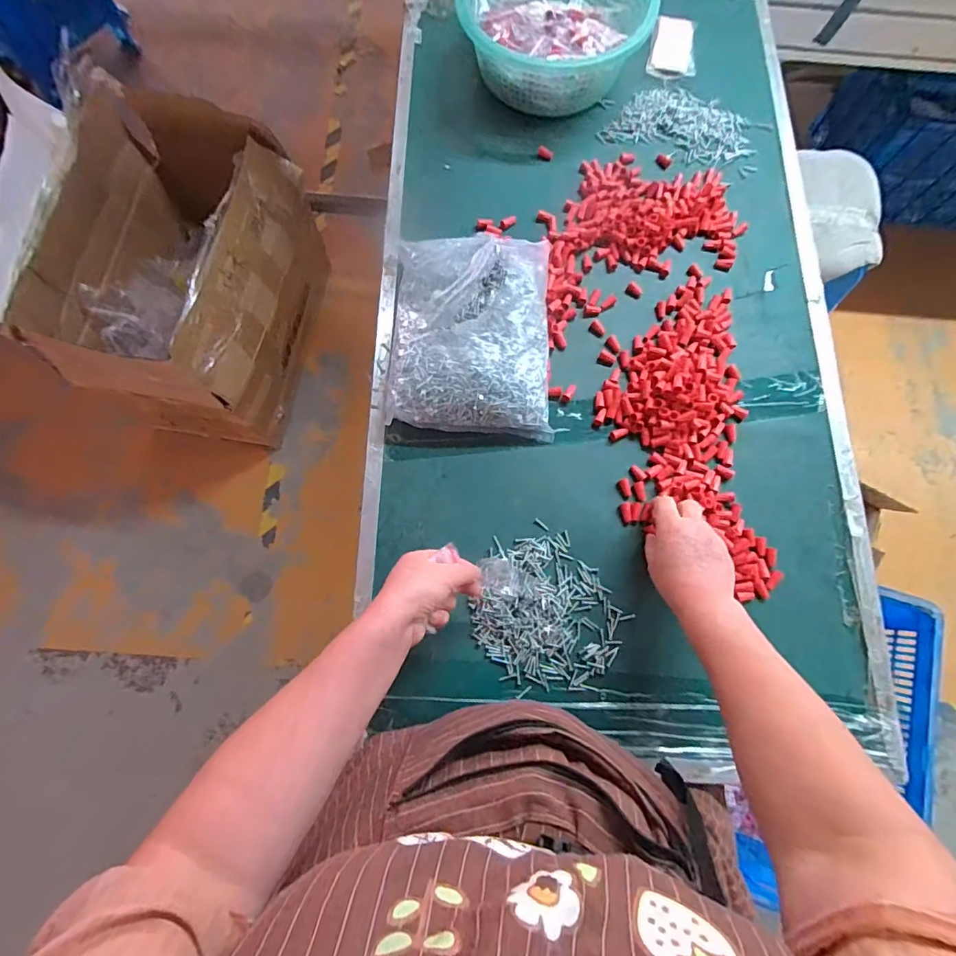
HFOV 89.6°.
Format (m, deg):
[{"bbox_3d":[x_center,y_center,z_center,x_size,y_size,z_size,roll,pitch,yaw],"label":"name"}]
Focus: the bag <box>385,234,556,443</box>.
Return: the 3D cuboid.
[{"bbox_3d":[-0.010,-0.186,0.604,0.200,0.076,0.254,1,76,-1],"label":"bag"}]

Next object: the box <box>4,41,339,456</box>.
[{"bbox_3d":[-0.687,-0.500,1.212,0.439,0.445,0.701,10,76,2],"label":"box"}]

